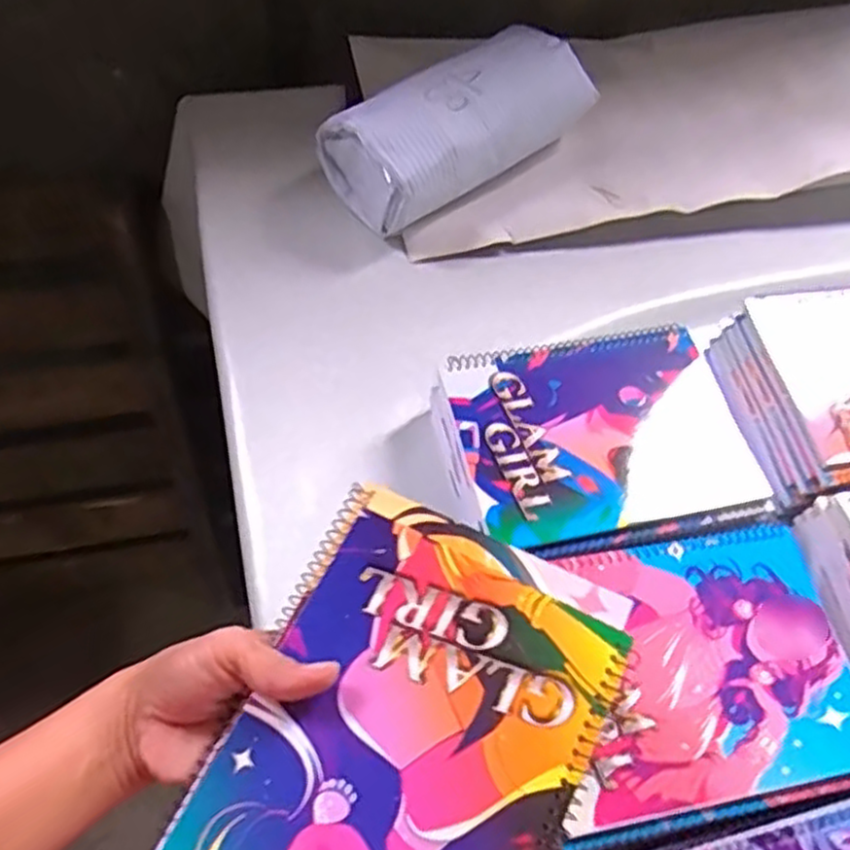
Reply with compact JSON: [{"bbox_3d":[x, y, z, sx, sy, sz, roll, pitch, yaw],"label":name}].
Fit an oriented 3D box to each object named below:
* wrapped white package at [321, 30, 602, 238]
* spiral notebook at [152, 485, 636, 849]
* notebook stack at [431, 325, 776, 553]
[{"bbox_3d":[0.039,-0.274,0.692,0.252,0.094,0.102,-32,68,-22],"label":"wrapped white package"},{"bbox_3d":[-0.010,0.143,0.331,0.153,0.024,0.208,25,61,10],"label":"spiral notebook"},{"bbox_3d":[0.126,0.016,0.547,0.213,0.056,0.154,-10,61,-9],"label":"notebook stack"}]

